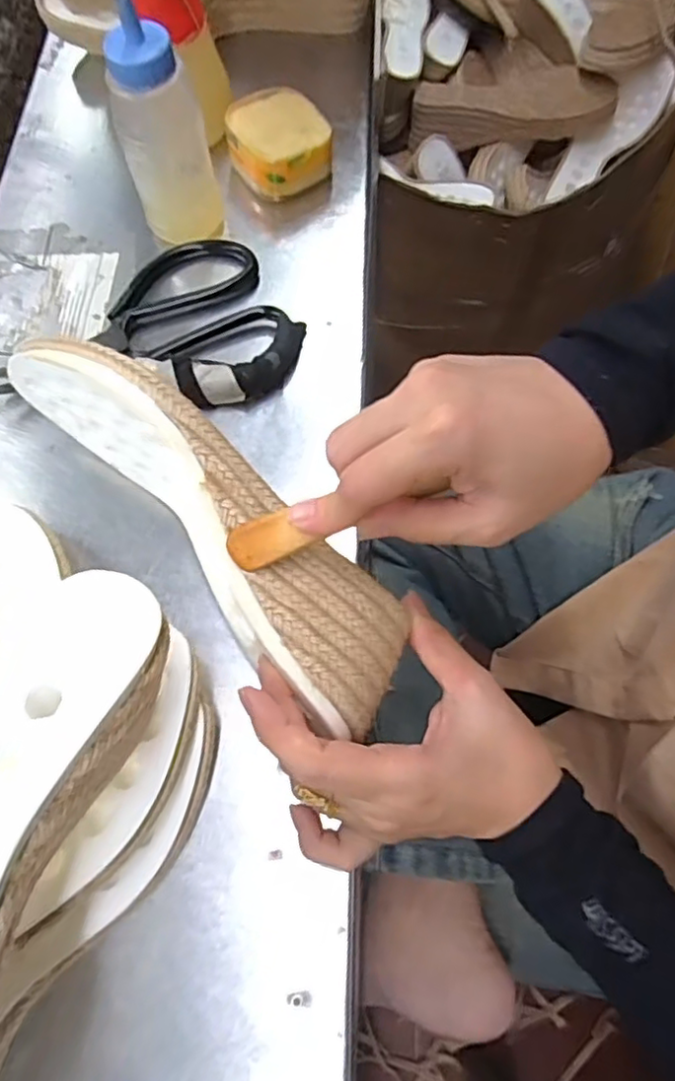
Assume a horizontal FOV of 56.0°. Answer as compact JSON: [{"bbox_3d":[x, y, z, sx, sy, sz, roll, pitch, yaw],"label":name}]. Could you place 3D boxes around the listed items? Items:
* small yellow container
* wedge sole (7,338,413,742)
[{"bbox_3d":[-0.040,-0.266,0.428,0.061,0.036,0.061,-24,70,-8],"label":"small yellow container"},{"bbox_3d":[-0.060,-0.016,0.298,0.059,0.069,0.237,-43,77,-14],"label":"wedge sole"}]

